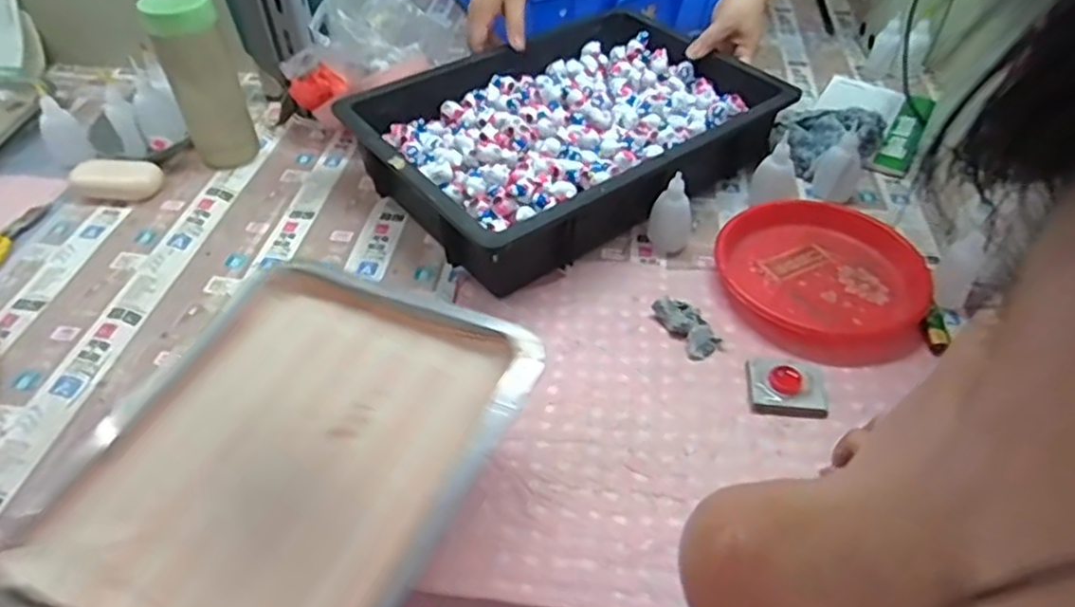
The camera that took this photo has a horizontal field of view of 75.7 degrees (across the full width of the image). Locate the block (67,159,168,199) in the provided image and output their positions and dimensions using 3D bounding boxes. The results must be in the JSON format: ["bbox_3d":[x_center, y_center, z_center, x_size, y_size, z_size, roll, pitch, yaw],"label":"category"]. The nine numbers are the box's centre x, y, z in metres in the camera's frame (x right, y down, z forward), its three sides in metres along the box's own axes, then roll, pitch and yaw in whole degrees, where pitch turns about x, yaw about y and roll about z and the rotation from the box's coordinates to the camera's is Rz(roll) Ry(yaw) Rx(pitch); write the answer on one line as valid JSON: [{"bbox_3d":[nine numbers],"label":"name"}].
[{"bbox_3d":[-0.466,-0.139,0.765,0.089,0.028,0.044,0,45,0],"label":"block"}]

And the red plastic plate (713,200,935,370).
[{"bbox_3d":[0.284,-0.029,0.696,0.199,0.039,0.208,0,45,0],"label":"red plastic plate"}]

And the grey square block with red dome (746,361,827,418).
[{"bbox_3d":[0.219,0.072,0.602,0.067,0.017,0.054,8,46,7],"label":"grey square block with red dome"}]

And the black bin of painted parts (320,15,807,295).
[{"bbox_3d":[0.028,-0.199,0.811,0.445,0.121,0.317,-24,50,-22],"label":"black bin of painted parts"}]

